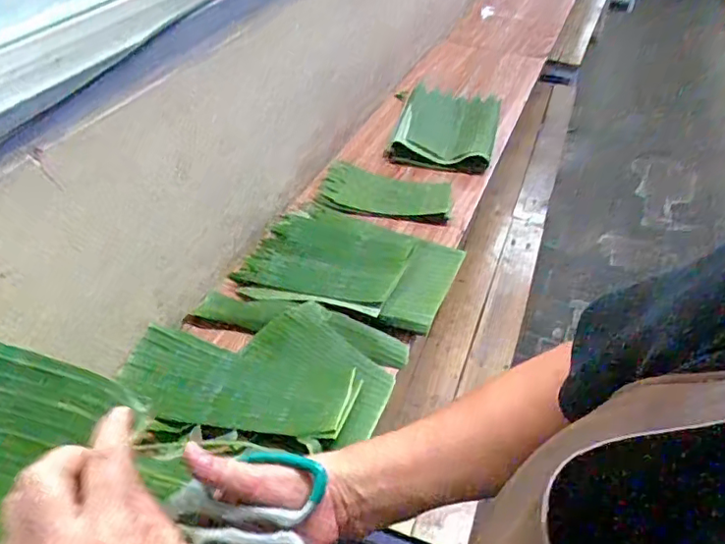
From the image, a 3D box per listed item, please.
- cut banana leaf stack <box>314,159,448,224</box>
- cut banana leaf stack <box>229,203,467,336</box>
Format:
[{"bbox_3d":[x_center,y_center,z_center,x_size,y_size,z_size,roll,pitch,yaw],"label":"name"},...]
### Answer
[{"bbox_3d":[0.043,-0.151,1.058,0.231,0.027,0.127,8,42,6],"label":"cut banana leaf stack"},{"bbox_3d":[-0.014,-0.014,0.914,0.306,0.028,0.239,15,43,15],"label":"cut banana leaf stack"}]

